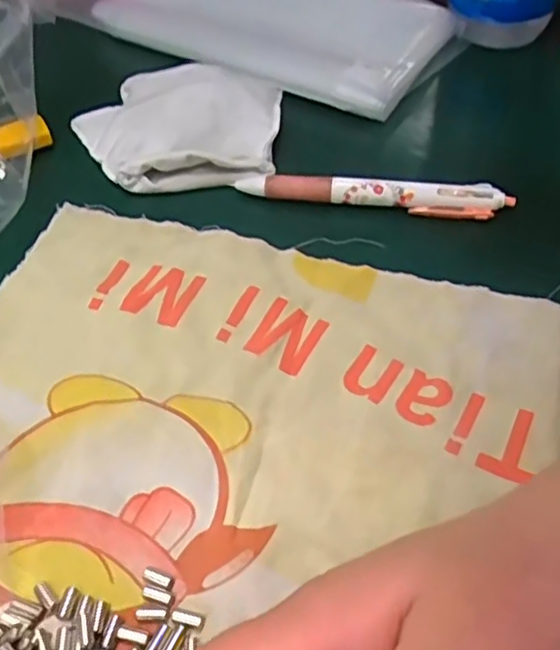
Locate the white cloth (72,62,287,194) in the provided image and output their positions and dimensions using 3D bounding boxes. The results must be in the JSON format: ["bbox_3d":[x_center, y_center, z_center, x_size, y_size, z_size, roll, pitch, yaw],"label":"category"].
[{"bbox_3d":[-0.059,-0.116,0.387,0.114,0.024,0.091,5,50,1],"label":"white cloth"}]

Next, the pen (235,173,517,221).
[{"bbox_3d":[0.048,-0.069,0.353,0.137,0.017,0.012,8,51,4],"label":"pen"}]

